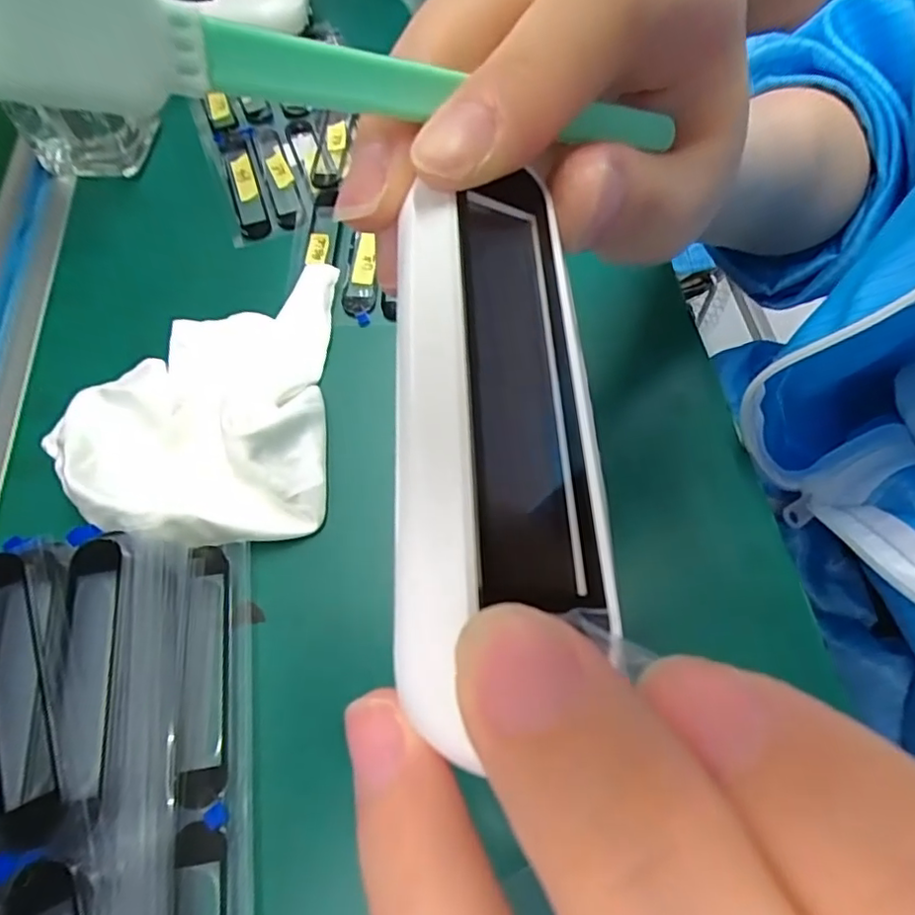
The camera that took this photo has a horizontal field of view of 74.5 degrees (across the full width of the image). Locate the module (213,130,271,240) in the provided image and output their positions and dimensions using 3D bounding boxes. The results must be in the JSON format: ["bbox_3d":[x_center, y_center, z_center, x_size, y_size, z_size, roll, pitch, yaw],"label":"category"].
[{"bbox_3d":[-0.114,-0.146,0.316,0.014,0.004,0.082,-19,64,-9],"label":"module"}]

